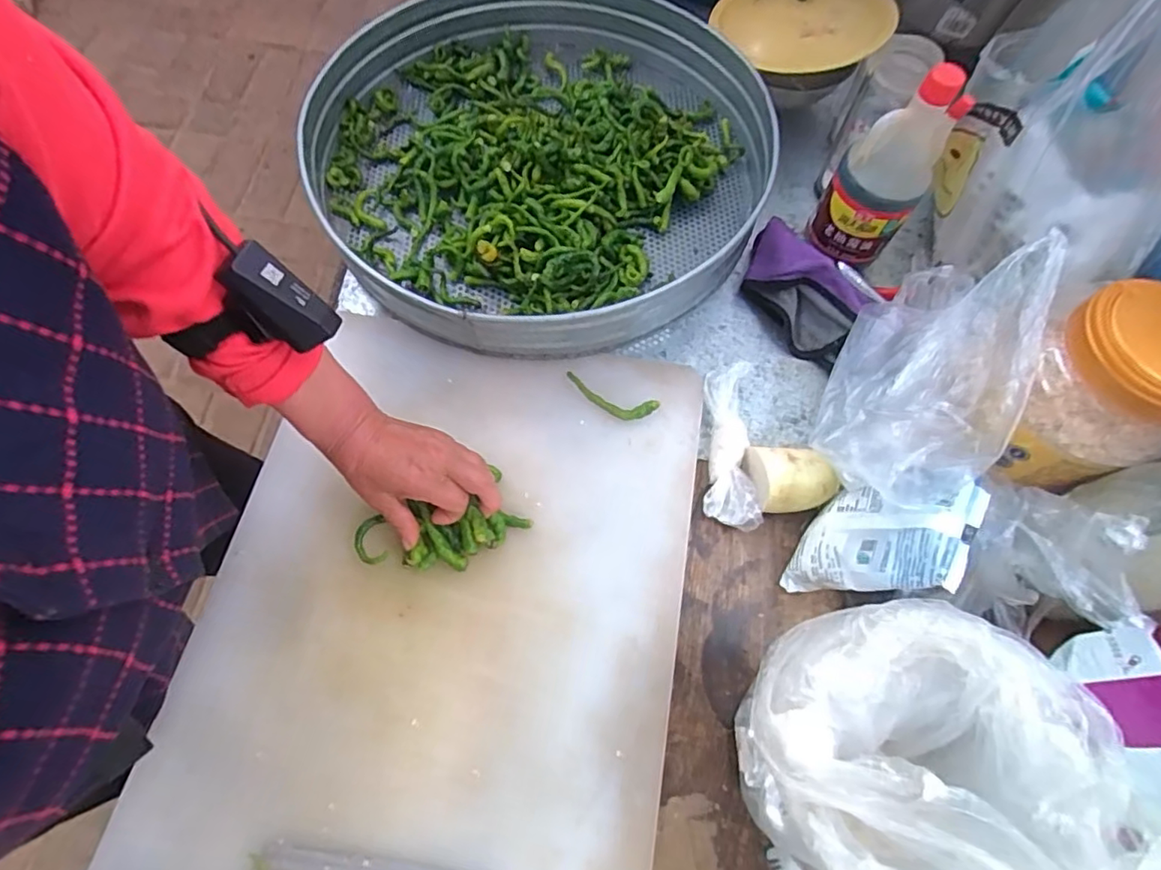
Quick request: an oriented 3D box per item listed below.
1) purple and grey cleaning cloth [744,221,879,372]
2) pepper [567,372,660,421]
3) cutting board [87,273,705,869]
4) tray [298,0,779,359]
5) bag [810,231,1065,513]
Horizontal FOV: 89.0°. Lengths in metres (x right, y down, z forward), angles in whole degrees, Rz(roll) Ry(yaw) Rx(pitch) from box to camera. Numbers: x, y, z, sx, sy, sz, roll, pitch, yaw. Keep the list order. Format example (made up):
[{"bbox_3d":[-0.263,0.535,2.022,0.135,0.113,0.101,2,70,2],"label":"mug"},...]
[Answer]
[{"bbox_3d":[0.237,-0.154,0.629,0.092,0.049,0.152,-41,76,-17],"label":"purple and grey cleaning cloth"},{"bbox_3d":[0.028,-0.035,0.579,0.094,0.009,0.027,19,68,7],"label":"pepper"},{"bbox_3d":[-0.121,0.175,0.493,0.387,0.027,0.587,10,67,3],"label":"cutting board"},{"bbox_3d":[-0.048,-0.327,0.664,0.479,0.075,0.501,0,67,-1],"label":"tray"},{"bbox_3d":[0.293,-0.063,0.499,0.107,0.109,0.268,26,69,6],"label":"bag"}]

